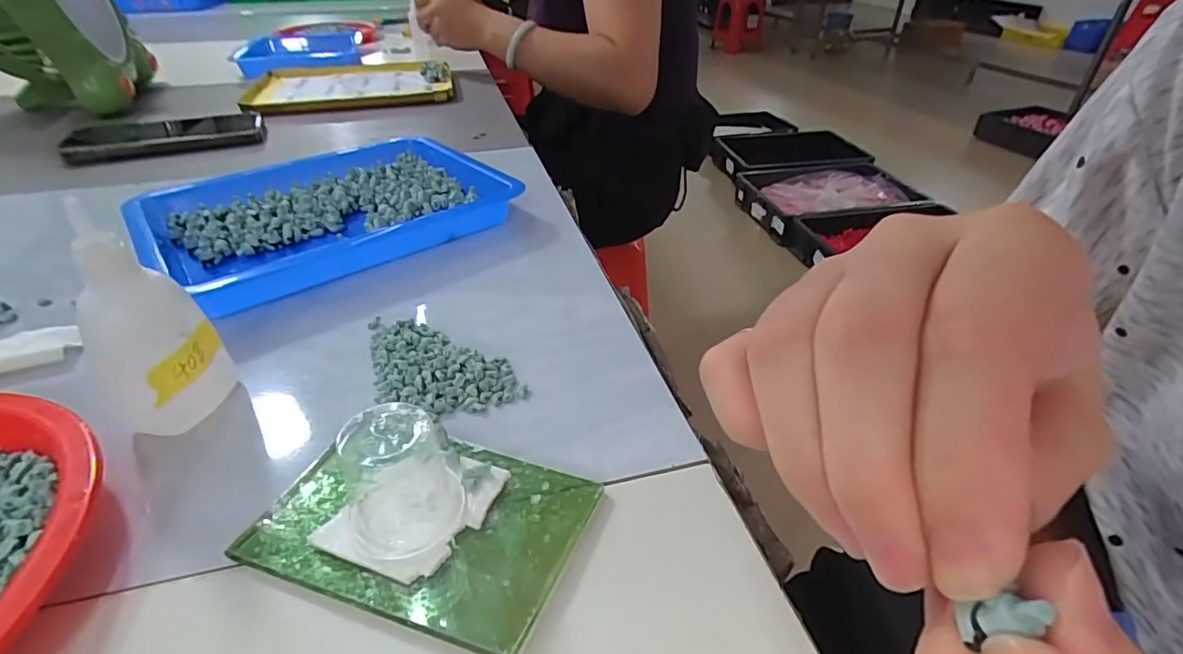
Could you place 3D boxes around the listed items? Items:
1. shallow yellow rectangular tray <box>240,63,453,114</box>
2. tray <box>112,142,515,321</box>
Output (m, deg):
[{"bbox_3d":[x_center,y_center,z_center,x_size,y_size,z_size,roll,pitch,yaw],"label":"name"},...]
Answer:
[{"bbox_3d":[-0.313,-0.324,0.725,0.243,0.012,0.223,-10,38,-13],"label":"shallow yellow rectangular tray"},{"bbox_3d":[-0.180,-0.085,0.376,0.216,0.026,0.166,-24,42,-28],"label":"tray"}]

